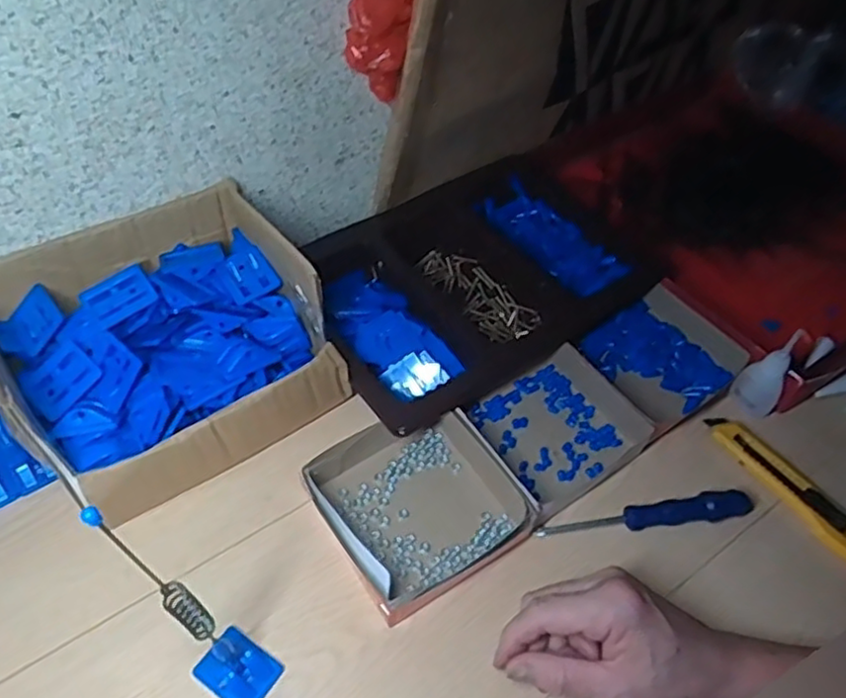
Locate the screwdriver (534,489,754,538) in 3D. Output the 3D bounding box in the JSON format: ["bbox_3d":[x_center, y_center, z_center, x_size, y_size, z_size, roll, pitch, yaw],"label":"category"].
[{"bbox_3d":[0.166,0.119,0.490,0.168,0.017,0.019,-7,53,-10],"label":"screwdriver"}]

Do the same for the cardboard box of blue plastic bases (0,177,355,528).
[{"bbox_3d":[-0.175,0.001,0.490,0.215,0.122,0.167,-31,60,-25],"label":"cardboard box of blue plastic bases"}]

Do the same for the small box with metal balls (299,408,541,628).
[{"bbox_3d":[-0.003,0.103,0.482,0.134,0.032,0.132,-26,59,-23],"label":"small box with metal balls"}]

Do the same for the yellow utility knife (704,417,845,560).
[{"bbox_3d":[0.285,0.110,0.518,0.033,0.015,0.161,-32,61,-26],"label":"yellow utility knife"}]

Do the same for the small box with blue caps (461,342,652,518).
[{"bbox_3d":[0.101,0.058,0.530,0.116,0.036,0.110,-29,60,-24],"label":"small box with blue caps"}]

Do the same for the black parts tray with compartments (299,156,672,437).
[{"bbox_3d":[0.053,-0.072,0.617,0.340,0.047,0.200,-28,60,-24],"label":"black parts tray with compartments"}]

